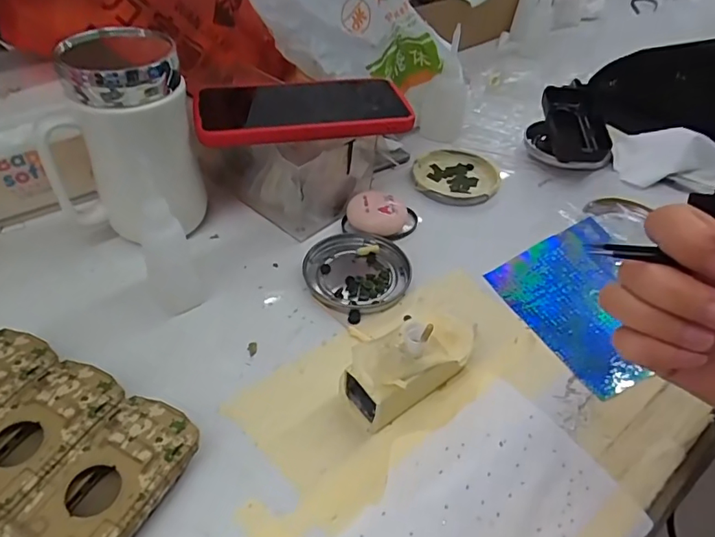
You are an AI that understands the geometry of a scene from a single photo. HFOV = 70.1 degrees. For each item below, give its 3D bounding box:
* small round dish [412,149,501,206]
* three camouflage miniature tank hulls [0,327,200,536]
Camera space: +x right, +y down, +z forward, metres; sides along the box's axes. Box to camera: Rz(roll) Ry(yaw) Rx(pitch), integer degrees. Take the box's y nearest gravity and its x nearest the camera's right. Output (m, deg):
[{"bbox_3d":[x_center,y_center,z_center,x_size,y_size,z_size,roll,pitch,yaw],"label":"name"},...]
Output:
[{"bbox_3d":[0.093,-0.087,0.483,0.078,0.011,0.082,2,43,-2],"label":"small round dish"},{"bbox_3d":[-0.167,0.094,0.263,0.150,0.026,0.096,21,46,16],"label":"three camouflage miniature tank hulls"}]

